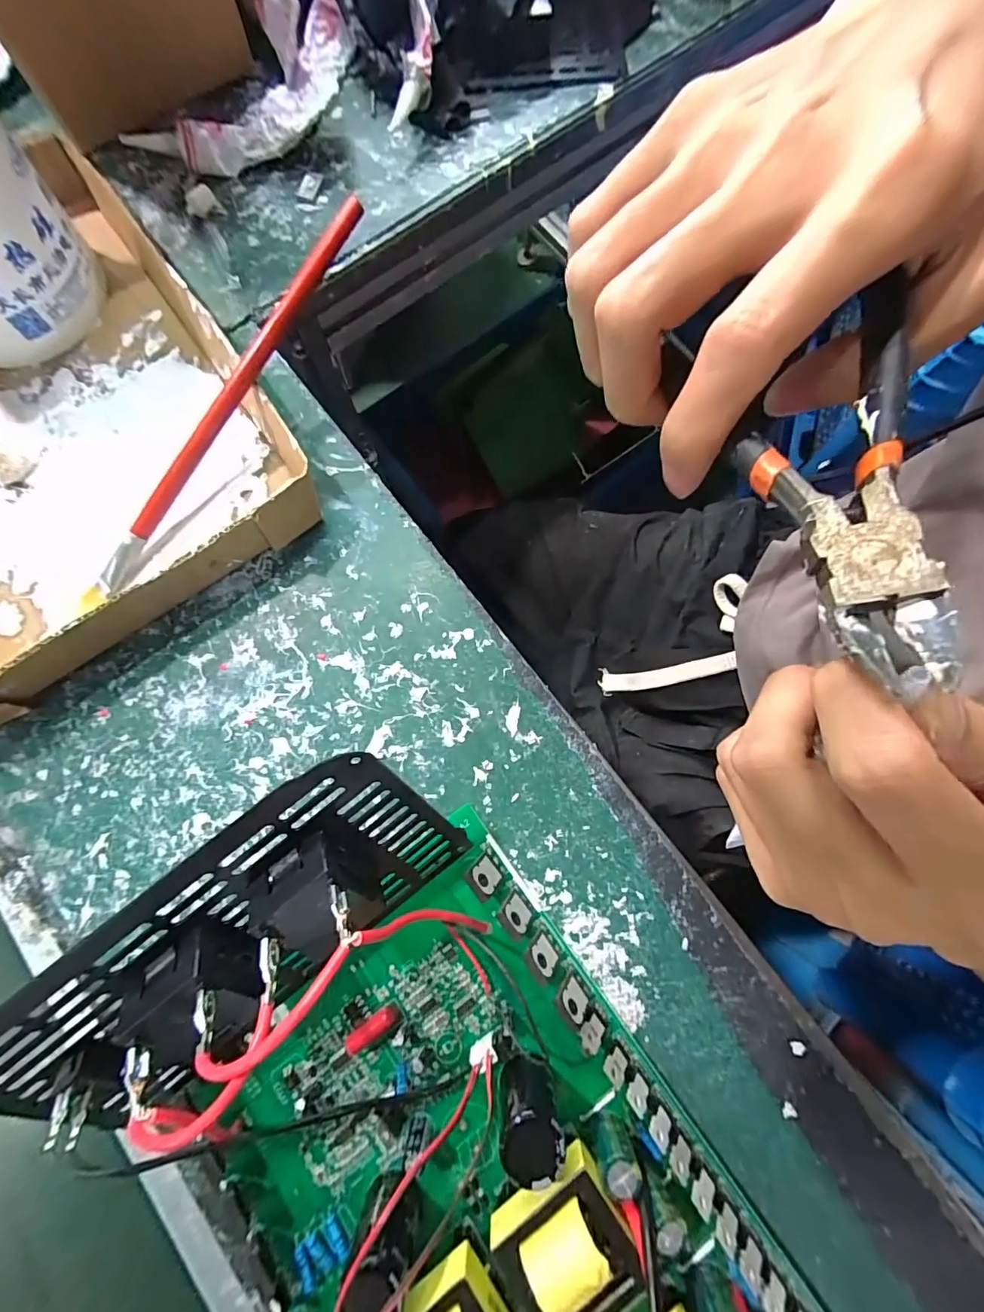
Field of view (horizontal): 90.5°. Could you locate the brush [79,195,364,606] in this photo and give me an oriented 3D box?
[{"bbox_3d":[-0.145,-0.130,0.260,0.010,0.013,0.251,37,94,7],"label":"brush"}]

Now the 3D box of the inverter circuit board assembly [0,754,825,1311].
[{"bbox_3d":[-0.015,0.222,0.179,0.197,0.086,0.341,-35,81,-6],"label":"inverter circuit board assembly"}]

